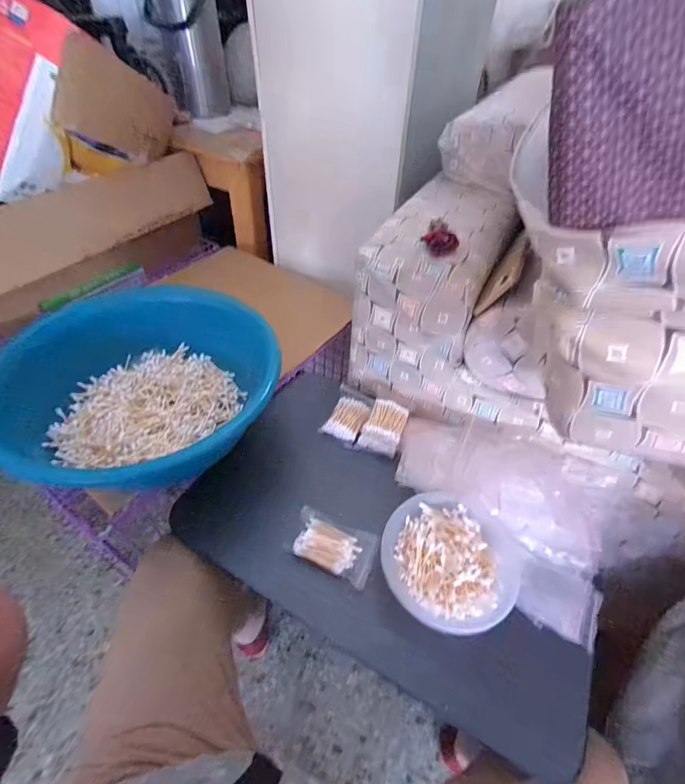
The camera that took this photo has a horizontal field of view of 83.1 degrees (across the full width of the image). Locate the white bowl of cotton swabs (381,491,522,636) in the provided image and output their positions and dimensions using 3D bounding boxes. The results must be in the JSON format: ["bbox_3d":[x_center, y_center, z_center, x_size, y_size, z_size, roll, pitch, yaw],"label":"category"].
[{"bbox_3d":[0.141,0.216,0.512,0.167,0.051,0.170,2,47,-2],"label":"white bowl of cotton swabs"}]

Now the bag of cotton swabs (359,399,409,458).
[{"bbox_3d":[0.073,0.060,0.671,0.067,0.050,0.082,20,50,15],"label":"bag of cotton swabs"}]

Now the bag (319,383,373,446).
[{"bbox_3d":[0.010,0.043,0.697,0.070,0.031,0.096,21,50,15],"label":"bag"}]

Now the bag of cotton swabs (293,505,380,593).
[{"bbox_3d":[-0.013,0.210,0.533,0.114,0.029,0.073,17,49,12],"label":"bag of cotton swabs"}]

